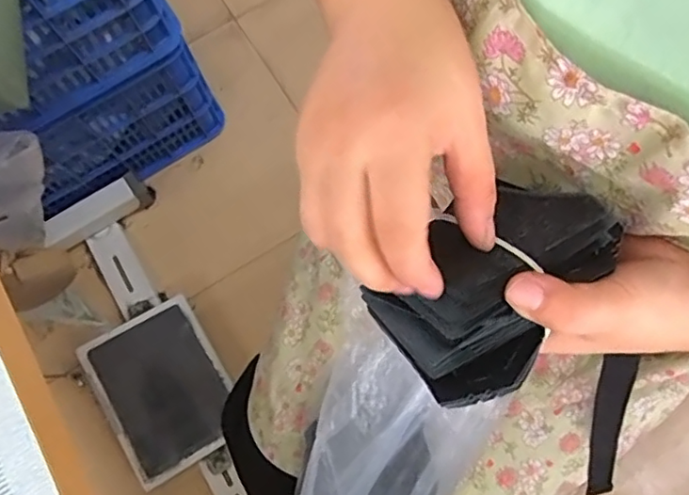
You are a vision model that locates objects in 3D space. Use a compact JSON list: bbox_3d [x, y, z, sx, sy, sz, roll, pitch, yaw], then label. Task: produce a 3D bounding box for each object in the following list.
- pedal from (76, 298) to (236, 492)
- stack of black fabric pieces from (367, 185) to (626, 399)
[{"bbox_3d":[-0.314,0.245,1.014,0.199,0.030,0.267,-29,76,-22],"label":"pedal"},{"bbox_3d":[0.074,0.015,0.266,0.114,0.029,0.073,-36,77,-7],"label":"stack of black fabric pieces"}]

